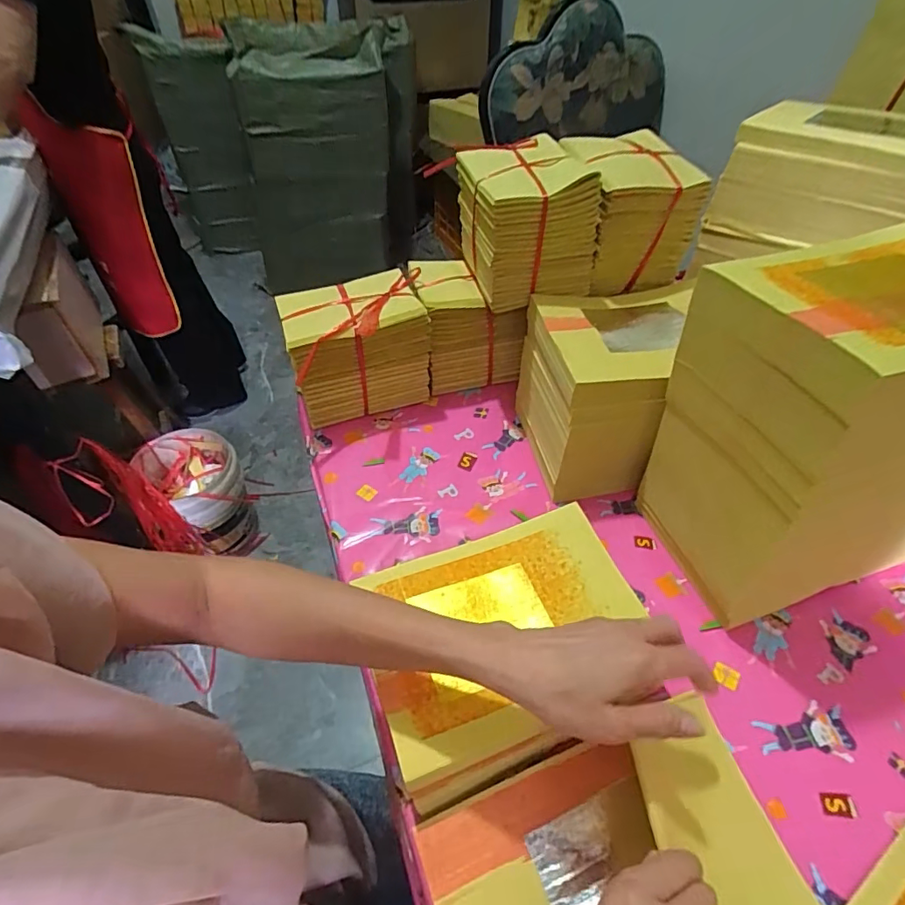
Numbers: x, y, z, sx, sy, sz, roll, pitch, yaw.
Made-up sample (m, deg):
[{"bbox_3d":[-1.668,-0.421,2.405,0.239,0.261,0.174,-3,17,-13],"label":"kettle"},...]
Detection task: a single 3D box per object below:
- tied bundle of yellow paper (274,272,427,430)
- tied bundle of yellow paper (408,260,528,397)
[{"bbox_3d":[-0.118,-0.131,0.651,0.168,0.142,0.129,-14,50,-12],"label":"tied bundle of yellow paper"},{"bbox_3d":[0.018,-0.167,0.686,0.123,0.144,0.115,-12,49,-11],"label":"tied bundle of yellow paper"}]

